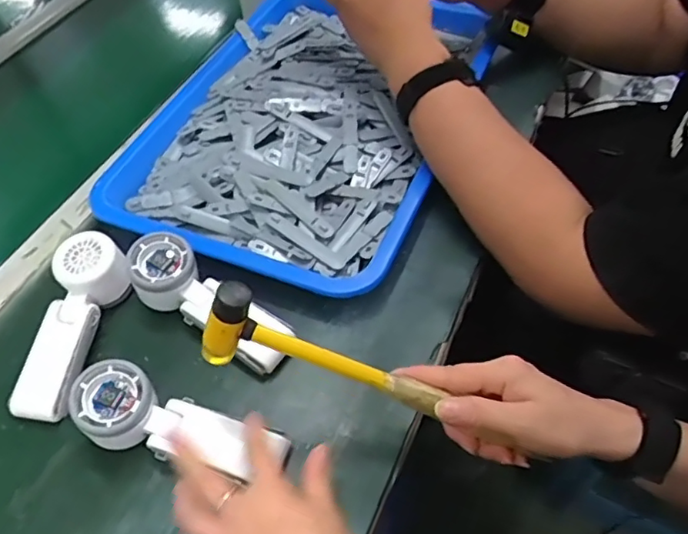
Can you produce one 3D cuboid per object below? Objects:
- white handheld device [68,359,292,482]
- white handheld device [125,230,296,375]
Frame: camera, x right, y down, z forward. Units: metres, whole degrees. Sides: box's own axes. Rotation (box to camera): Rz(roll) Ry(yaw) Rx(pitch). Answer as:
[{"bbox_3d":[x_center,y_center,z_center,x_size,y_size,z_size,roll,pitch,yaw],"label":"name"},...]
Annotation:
[{"bbox_3d":[-0.126,0.124,0.444,0.167,0.041,0.055,16,56,5],"label":"white handheld device"},{"bbox_3d":[-0.118,0.031,0.507,0.161,0.060,0.057,25,59,21],"label":"white handheld device"}]

